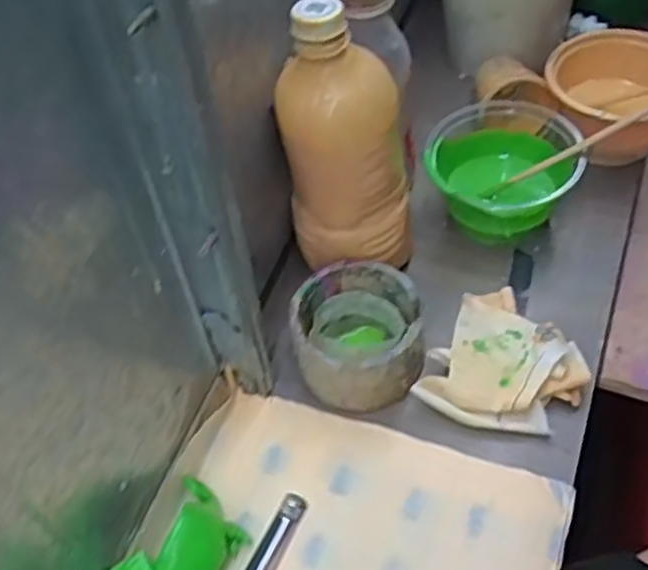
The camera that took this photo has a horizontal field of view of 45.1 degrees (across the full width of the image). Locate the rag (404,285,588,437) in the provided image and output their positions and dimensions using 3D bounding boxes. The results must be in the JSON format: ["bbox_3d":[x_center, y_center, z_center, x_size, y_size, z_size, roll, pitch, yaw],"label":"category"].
[{"bbox_3d":[0.124,0.058,0.530,0.094,0.026,0.099,26,59,23],"label":"rag"}]

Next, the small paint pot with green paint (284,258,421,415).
[{"bbox_3d":[0.023,0.036,0.534,0.083,0.060,0.090,-3,52,4],"label":"small paint pot with green paint"}]

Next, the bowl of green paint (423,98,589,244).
[{"bbox_3d":[0.138,-0.082,0.613,0.114,0.069,0.109,9,54,13],"label":"bowl of green paint"}]

